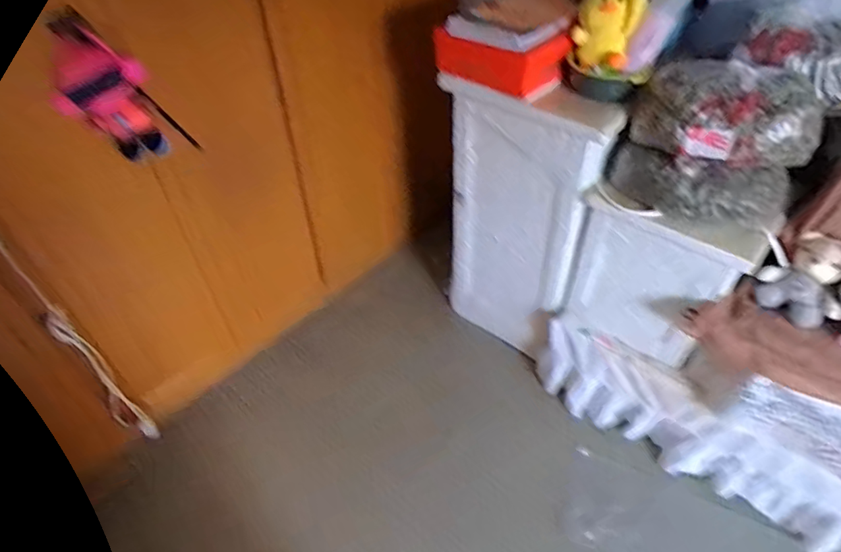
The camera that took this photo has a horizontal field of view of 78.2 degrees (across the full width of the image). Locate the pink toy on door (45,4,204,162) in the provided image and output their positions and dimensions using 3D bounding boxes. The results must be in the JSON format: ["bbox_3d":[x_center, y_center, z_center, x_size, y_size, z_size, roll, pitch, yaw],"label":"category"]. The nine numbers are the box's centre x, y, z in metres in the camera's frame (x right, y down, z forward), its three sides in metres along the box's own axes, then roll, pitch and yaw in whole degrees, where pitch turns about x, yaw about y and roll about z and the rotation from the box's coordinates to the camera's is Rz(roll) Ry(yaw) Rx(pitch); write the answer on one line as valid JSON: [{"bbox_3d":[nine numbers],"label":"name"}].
[{"bbox_3d":[-0.573,-0.333,1.019,0.098,0.395,0.157,12,67,15],"label":"pink toy on door"}]

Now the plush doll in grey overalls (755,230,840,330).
[{"bbox_3d":[0.839,0.010,1.113,0.099,0.155,0.155,-29,50,-25],"label":"plush doll in grey overalls"}]

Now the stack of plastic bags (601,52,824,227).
[{"bbox_3d":[0.593,-0.269,1.066,0.346,0.274,0.161,23,49,24],"label":"stack of plastic bags"}]

